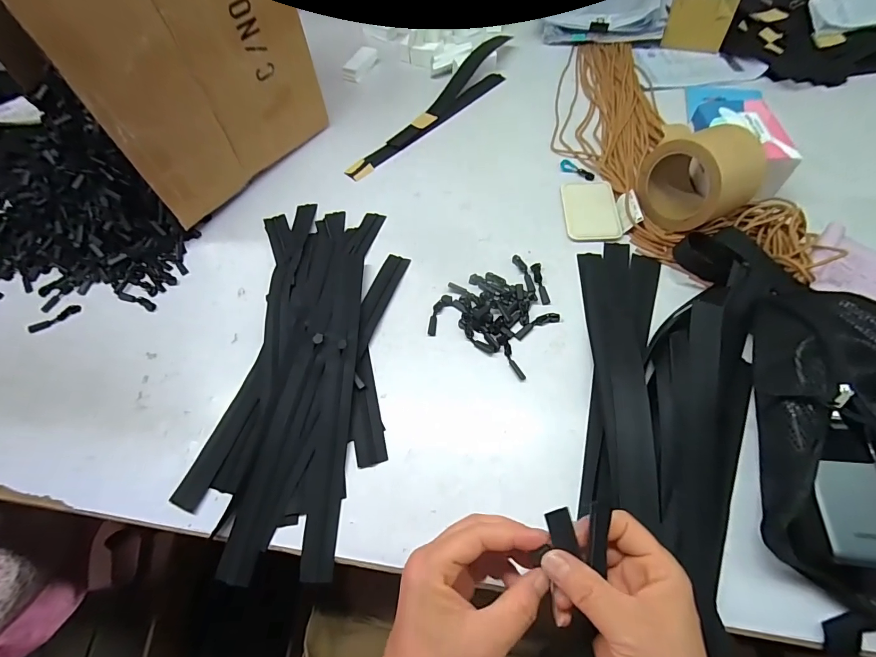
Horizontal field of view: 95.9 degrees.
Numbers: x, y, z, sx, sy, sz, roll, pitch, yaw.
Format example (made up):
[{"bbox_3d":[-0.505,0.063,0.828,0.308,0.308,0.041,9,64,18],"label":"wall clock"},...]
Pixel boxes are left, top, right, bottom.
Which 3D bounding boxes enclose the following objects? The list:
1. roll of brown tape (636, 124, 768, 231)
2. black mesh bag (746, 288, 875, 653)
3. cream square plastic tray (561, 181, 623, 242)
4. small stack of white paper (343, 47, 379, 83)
[{"bbox_3d":[0.311,-0.179,0.471,0.082,0.105,0.106,-22,60,-17],"label":"roll of brown tape"},{"bbox_3d":[0.381,0.095,0.337,0.179,0.058,0.295,13,61,12],"label":"black mesh bag"},{"bbox_3d":[0.205,-0.161,0.533,0.067,0.009,0.102,0,59,5],"label":"cream square plastic tray"},{"bbox_3d":[-0.146,-0.495,0.736,0.033,0.017,0.084,18,62,15],"label":"small stack of white paper"}]

